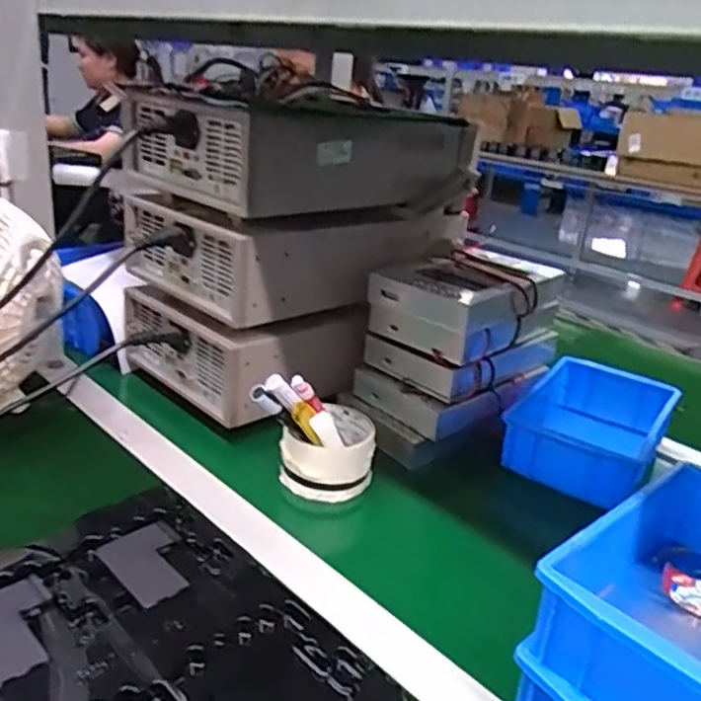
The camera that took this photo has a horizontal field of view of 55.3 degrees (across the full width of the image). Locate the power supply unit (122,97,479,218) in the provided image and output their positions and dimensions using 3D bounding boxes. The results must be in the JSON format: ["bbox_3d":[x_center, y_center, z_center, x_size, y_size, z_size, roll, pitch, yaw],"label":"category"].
[{"bbox_3d":[-0.041,-0.224,0.740,0.336,0.095,0.214,-17,31,-41],"label":"power supply unit"}]

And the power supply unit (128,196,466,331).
[{"bbox_3d":[-0.057,-0.132,0.782,0.341,0.092,0.210,-17,31,-41],"label":"power supply unit"}]

